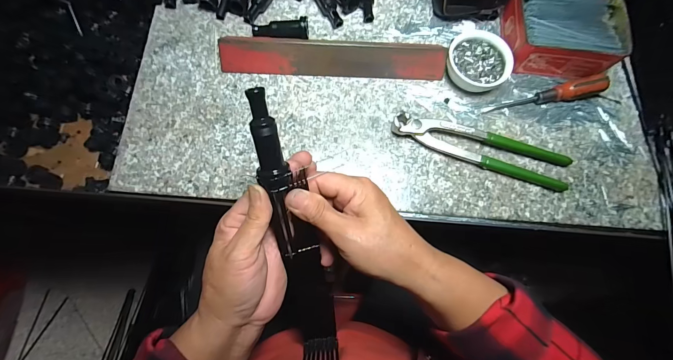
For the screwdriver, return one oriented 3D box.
[{"bbox_3d":[0.244,-0.095,0.362,0.143,0.023,0.020,-15,76,-6],"label":"screwdriver"}]

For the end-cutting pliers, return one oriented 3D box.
[{"bbox_3d":[0.161,-0.040,0.352,0.197,0.018,0.047,17,75,3],"label":"end-cutting pliers"}]

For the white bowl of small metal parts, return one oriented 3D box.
[{"bbox_3d":[0.165,-0.140,0.367,0.069,0.020,0.068,1,75,-2],"label":"white bowl of small metal parts"}]

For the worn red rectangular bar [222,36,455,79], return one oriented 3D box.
[{"bbox_3d":[-0.002,-0.143,0.368,0.257,0.024,0.032,1,75,-2],"label":"worn red rectangular bar"}]

